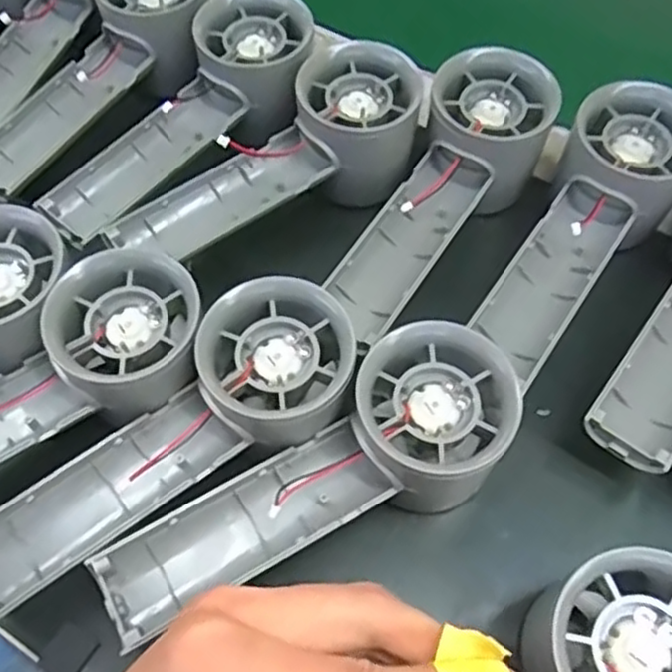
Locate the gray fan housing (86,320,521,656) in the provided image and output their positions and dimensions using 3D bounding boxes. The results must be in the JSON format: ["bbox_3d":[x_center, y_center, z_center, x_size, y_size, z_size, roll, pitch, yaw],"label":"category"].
[{"bbox_3d":[-0.005,0.059,0.248,0.158,0.051,0.055,-33,67,-17],"label":"gray fan housing"}]

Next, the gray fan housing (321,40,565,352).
[{"bbox_3d":[0.046,-0.061,0.319,0.052,0.045,0.145,32,79,15],"label":"gray fan housing"}]

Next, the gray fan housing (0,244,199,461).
[{"bbox_3d":[-0.121,0.027,0.260,0.157,0.029,0.055,-35,67,-5],"label":"gray fan housing"}]

